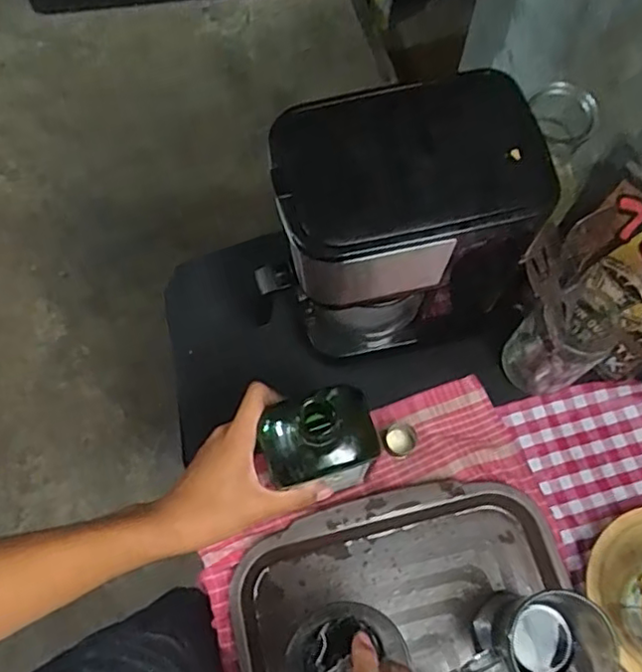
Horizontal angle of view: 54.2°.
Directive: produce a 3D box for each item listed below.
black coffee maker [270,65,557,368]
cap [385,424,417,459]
[{"bbox_3d":[0.076,-0.089,0.560,0.213,0.239,0.130,-10,69,-3],"label":"black coffee maker"},{"bbox_3d":[0.081,0.107,0.637,0.032,0.007,0.032,0,69,0],"label":"cap"}]

